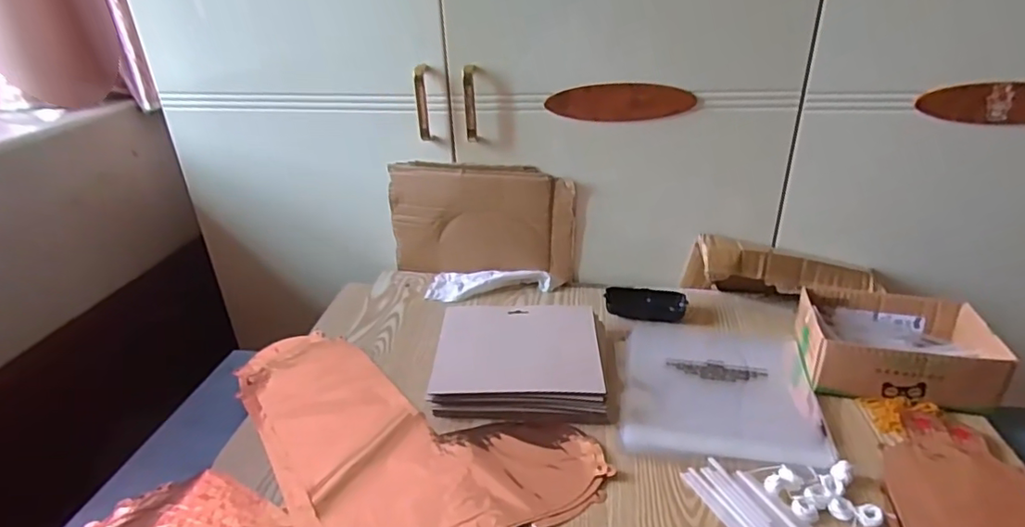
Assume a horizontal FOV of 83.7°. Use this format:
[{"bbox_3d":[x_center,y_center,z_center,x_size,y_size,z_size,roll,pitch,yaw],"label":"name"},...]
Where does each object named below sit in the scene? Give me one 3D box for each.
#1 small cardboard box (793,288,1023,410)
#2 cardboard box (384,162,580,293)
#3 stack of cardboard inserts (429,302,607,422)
[{"bbox_3d":[0.433,0.090,0.657,0.176,0.063,0.135,4,29,13],"label":"small cardboard box"},{"bbox_3d":[-0.046,-0.059,0.854,0.273,0.176,0.023,4,29,12],"label":"cardboard box"},{"bbox_3d":[0.010,0.111,0.684,0.200,0.039,0.173,0,29,6],"label":"stack of cardboard inserts"}]

